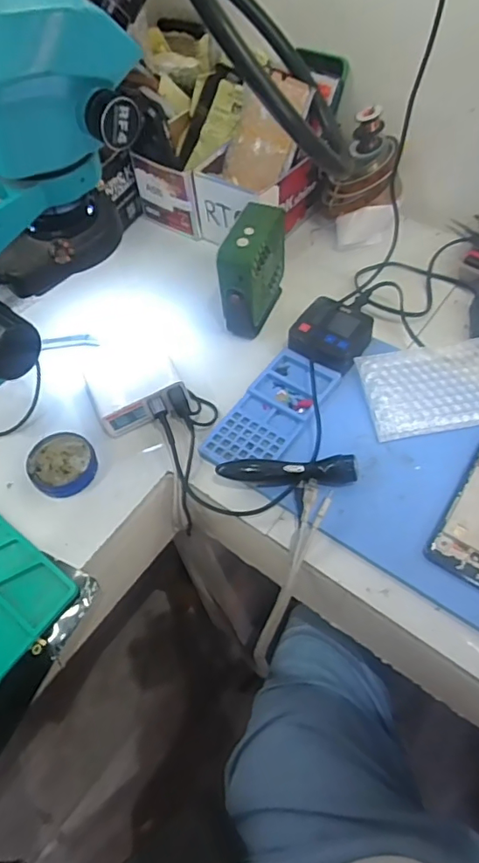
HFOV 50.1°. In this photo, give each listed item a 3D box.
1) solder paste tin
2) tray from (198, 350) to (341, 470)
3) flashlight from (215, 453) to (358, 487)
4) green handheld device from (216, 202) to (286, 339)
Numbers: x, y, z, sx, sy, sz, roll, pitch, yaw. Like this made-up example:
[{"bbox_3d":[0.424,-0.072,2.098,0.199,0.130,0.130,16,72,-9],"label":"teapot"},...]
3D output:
[{"bbox_3d":[-0.172,0.030,0.496,0.061,0.014,0.063,-2,57,3],"label":"solder paste tin"},{"bbox_3d":[0.032,-0.019,0.509,0.070,0.012,0.151,30,64,22],"label":"tray"},{"bbox_3d":[0.043,0.036,0.464,0.121,0.030,0.026,2,57,6],"label":"flashlight"},{"bbox_3d":[0.015,-0.171,0.555,0.042,0.109,0.106,19,60,16],"label":"green handheld device"}]

